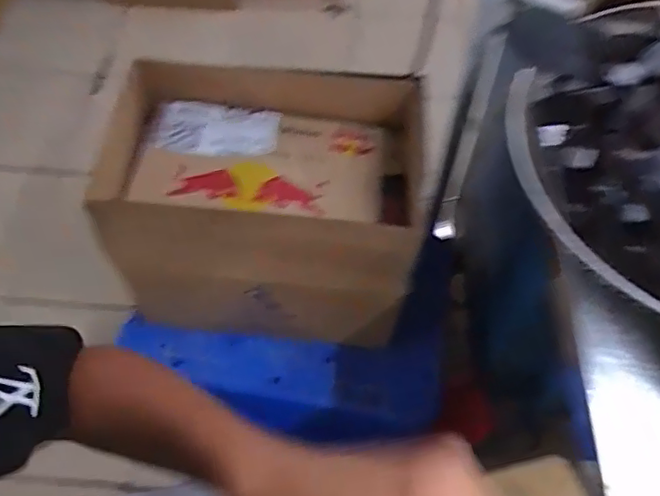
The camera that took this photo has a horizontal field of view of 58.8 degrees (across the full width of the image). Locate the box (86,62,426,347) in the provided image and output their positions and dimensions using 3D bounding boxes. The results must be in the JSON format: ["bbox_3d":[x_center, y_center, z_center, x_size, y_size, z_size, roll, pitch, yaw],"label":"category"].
[{"bbox_3d":[-0.101,-0.062,0.983,0.457,0.329,0.310,4,58,1],"label":"box"}]

